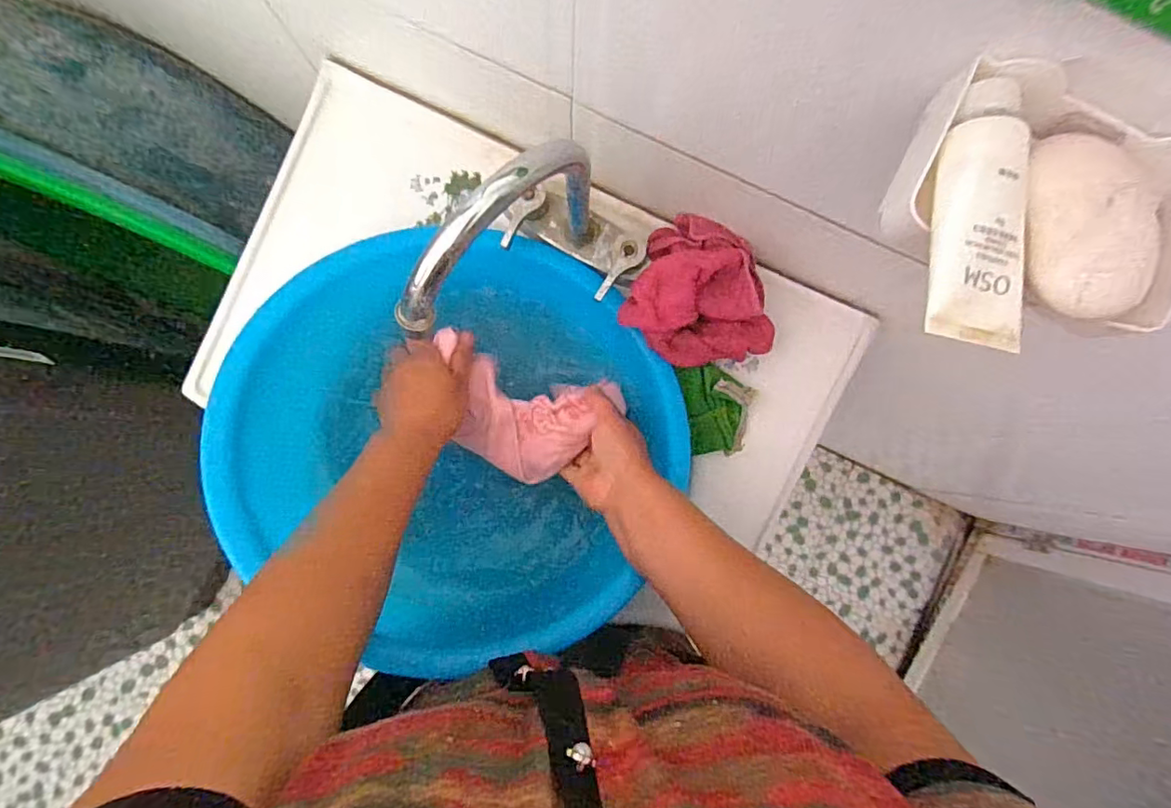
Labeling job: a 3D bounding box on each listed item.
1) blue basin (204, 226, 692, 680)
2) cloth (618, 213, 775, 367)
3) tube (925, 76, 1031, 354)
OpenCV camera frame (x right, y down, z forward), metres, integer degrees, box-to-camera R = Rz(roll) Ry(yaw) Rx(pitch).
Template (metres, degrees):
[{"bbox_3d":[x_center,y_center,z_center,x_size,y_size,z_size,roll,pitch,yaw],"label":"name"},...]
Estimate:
[{"bbox_3d":[-0.097,0.025,0.482,0.354,0.158,0.305,2,87,-1],"label":"blue basin"},{"bbox_3d":[0.110,-0.095,0.482,0.141,0.055,0.122,32,86,1],"label":"cloth"},{"bbox_3d":[0.177,-0.085,0.241,0.047,0.020,0.115,7,86,-1],"label":"tube"}]

